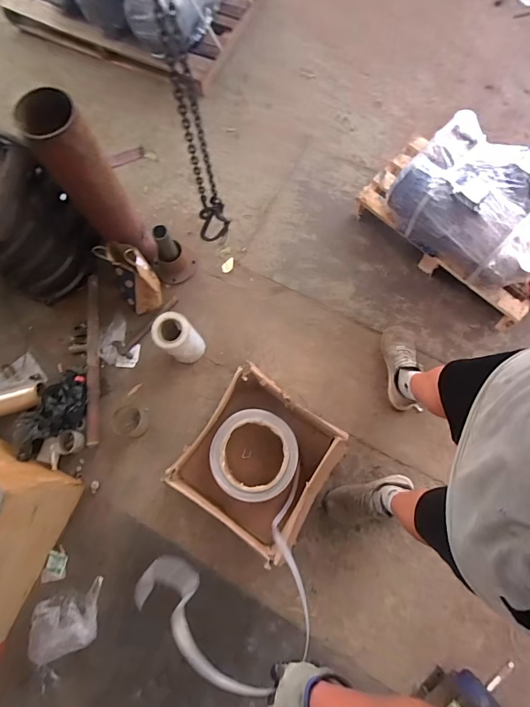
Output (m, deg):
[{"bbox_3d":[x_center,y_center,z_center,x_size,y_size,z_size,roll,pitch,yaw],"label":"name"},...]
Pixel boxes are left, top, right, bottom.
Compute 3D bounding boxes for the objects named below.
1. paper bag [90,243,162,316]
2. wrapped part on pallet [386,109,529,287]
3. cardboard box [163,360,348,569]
[{"bbox_3d":[-0.486,-0.290,1.433,0.140,0.264,0.183,-35,76,-13],"label":"paper bag"},{"bbox_3d":[0.769,-0.533,1.389,0.552,0.232,0.374,43,75,12],"label":"wrapped part on pallet"},{"bbox_3d":[-0.011,0.327,1.269,0.398,0.199,0.447,33,74,11],"label":"cardboard box"}]

